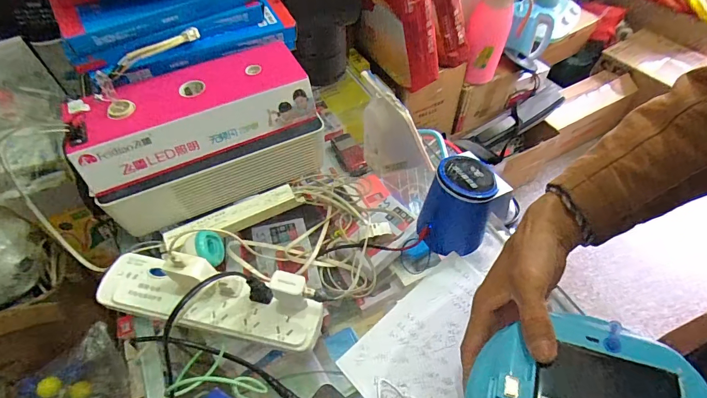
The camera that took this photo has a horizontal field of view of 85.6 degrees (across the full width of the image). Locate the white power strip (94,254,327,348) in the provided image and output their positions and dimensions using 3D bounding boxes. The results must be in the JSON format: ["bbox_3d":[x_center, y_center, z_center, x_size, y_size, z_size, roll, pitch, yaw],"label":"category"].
[{"bbox_3d":[-0.172,0.126,0.463,0.278,0.040,0.073,9,53,9],"label":"white power strip"}]

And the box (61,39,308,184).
[{"bbox_3d":[-0.203,-0.089,0.539,0.299,0.153,0.137,-21,55,-14],"label":"box"}]

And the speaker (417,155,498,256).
[{"bbox_3d":[0.132,0.010,0.493,0.080,0.119,0.077,-1,52,1],"label":"speaker"}]

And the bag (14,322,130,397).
[{"bbox_3d":[-0.664,0.428,0.885,0.236,0.100,0.167,-23,55,-16],"label":"bag"}]

